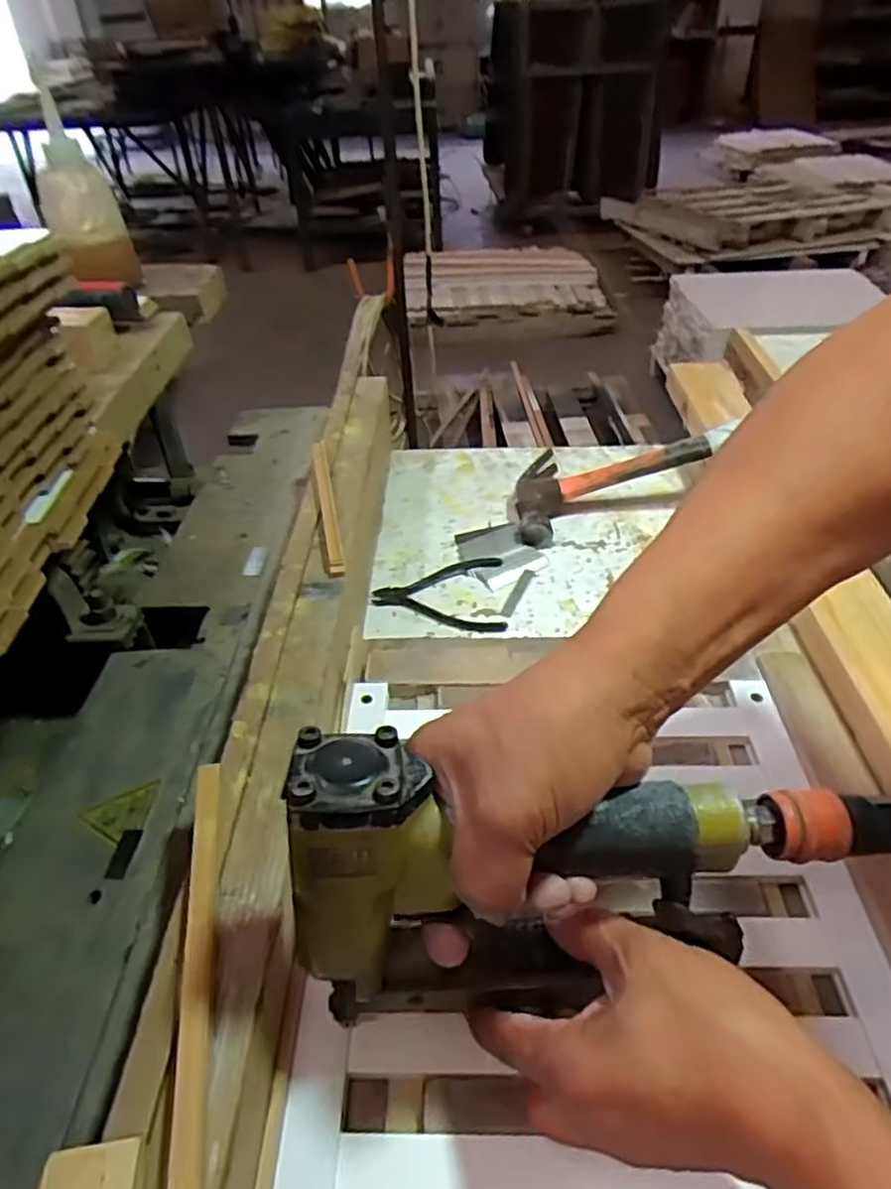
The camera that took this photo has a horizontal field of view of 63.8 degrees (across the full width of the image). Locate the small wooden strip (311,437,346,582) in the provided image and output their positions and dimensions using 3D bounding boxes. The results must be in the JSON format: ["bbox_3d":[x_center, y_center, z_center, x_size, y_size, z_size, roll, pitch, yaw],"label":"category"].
[{"bbox_3d":[-0.095,-0.073,0.564,0.014,0.017,0.182,-9,41,-8],"label":"small wooden strip"}]

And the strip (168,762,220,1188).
[{"bbox_3d":[-0.101,0.147,0.294,0.012,0.009,0.186,-10,41,-8],"label":"strip"}]

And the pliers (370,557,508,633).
[{"bbox_3d":[-0.006,0.000,0.609,0.110,0.013,0.087,-1,40,2],"label":"pliers"}]

